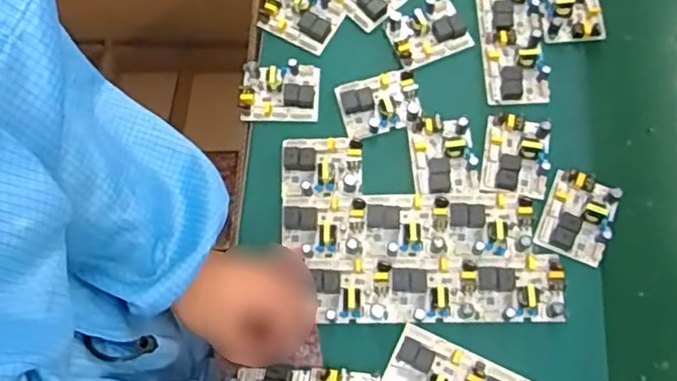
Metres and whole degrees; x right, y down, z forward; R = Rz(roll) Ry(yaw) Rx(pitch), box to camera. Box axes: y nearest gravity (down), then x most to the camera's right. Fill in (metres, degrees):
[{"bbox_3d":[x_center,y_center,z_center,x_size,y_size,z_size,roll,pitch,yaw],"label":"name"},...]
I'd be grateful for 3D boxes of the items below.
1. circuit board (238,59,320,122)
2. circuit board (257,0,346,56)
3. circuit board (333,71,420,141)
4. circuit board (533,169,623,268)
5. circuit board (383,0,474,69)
[{"bbox_3d":[-0.061,-0.104,0.660,0.080,0.020,0.061,1,71,2],"label":"circuit board"},{"bbox_3d":[-0.041,-0.191,0.693,0.080,0.016,0.061,28,74,10],"label":"circuit board"},{"bbox_3d":[0.041,-0.090,0.649,0.079,0.016,0.056,-15,71,-4],"label":"circuit board"},{"bbox_3d":[0.228,0.022,0.599,0.061,0.018,0.080,20,73,8],"label":"circuit board"},{"bbox_3d":[0.095,-0.173,0.674,0.082,0.014,0.066,-17,71,-5],"label":"circuit board"}]

